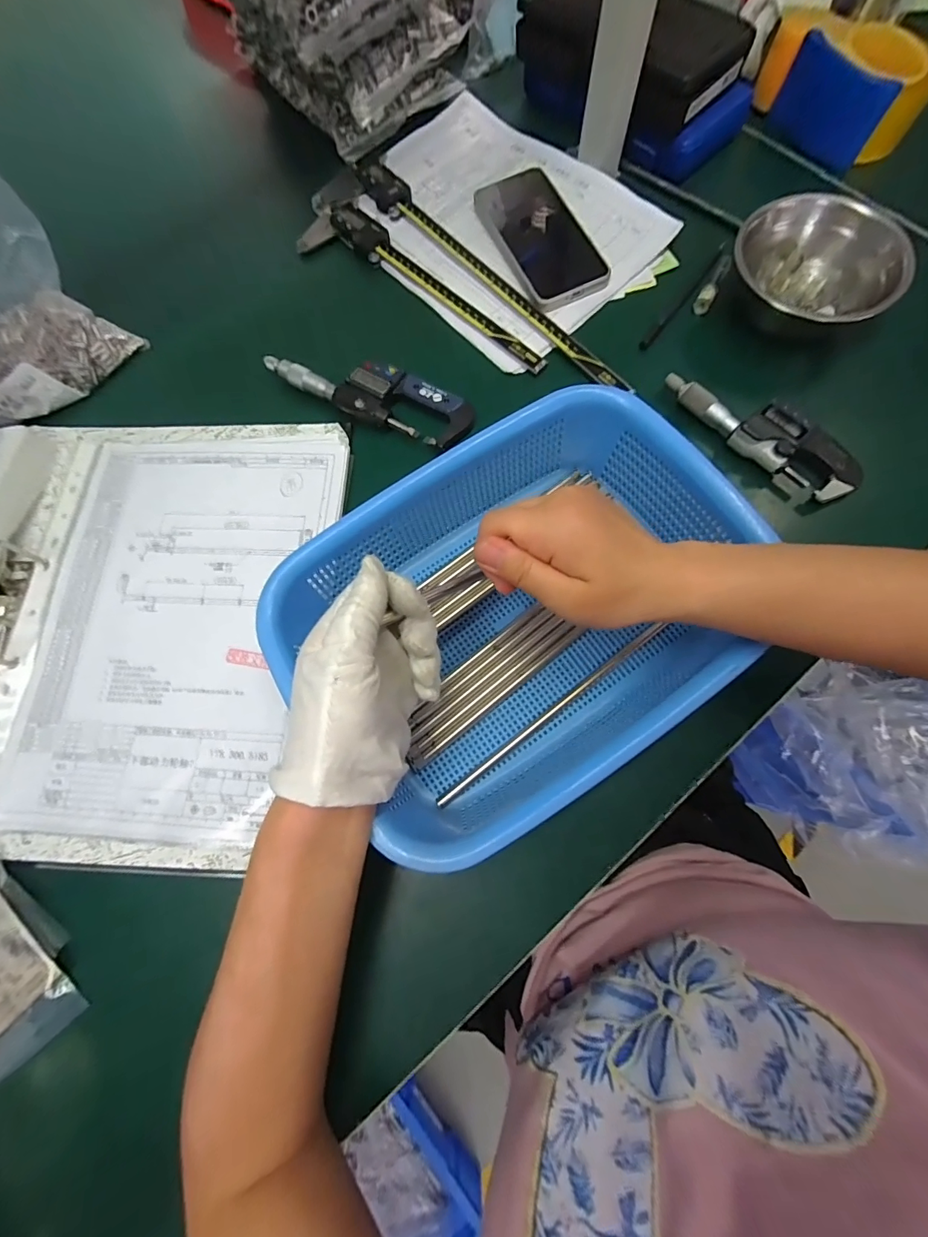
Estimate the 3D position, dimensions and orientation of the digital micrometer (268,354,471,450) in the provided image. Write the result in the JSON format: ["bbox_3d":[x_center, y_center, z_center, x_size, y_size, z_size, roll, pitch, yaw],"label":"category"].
[{"bbox_3d":[-0.080,-0.192,0.379,0.179,0.015,0.051,21,76,6],"label":"digital micrometer"}]

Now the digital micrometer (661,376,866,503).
[{"bbox_3d":[0.238,-0.153,0.360,0.159,0.035,0.054,41,79,10],"label":"digital micrometer"}]

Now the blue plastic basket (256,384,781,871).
[{"bbox_3d":[0.035,-0.010,0.296,0.279,0.074,0.205,-35,78,-8],"label":"blue plastic basket"}]

